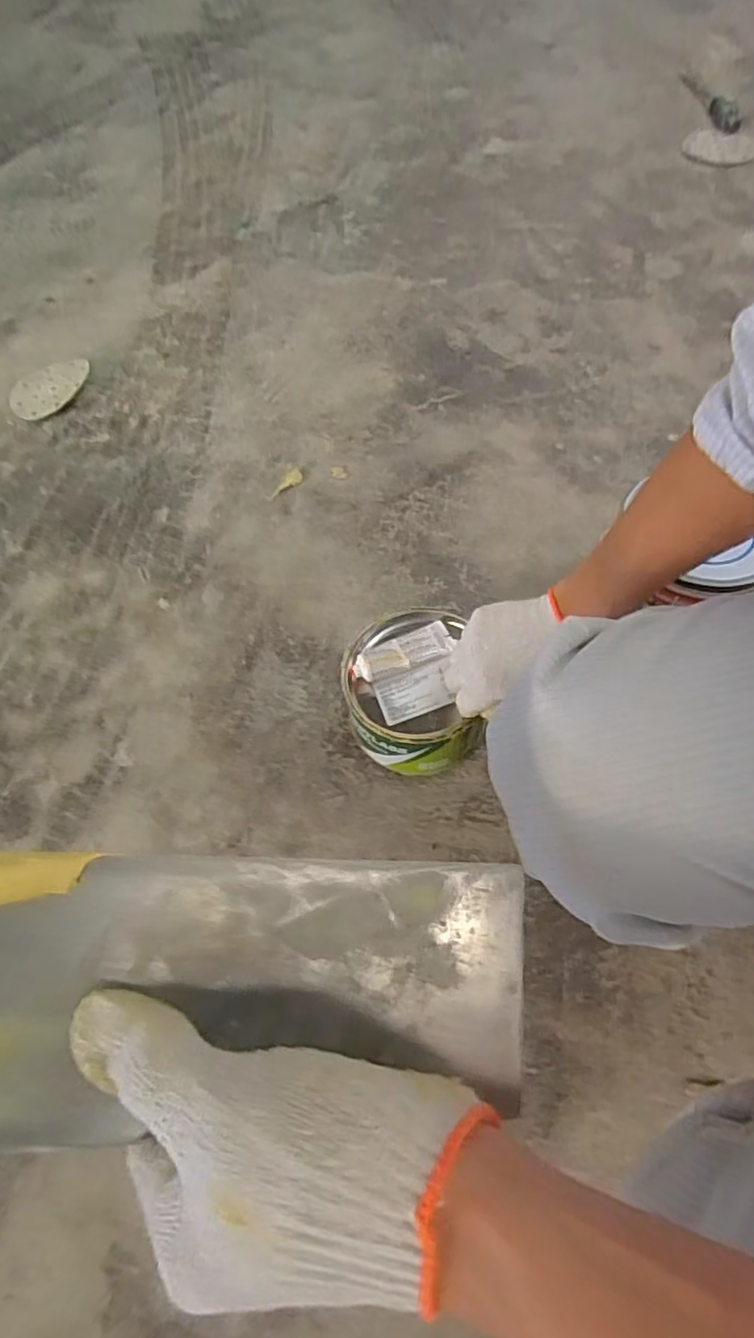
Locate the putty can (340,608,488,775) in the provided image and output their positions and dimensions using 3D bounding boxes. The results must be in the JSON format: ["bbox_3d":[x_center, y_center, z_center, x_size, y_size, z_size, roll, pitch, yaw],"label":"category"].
[{"bbox_3d":[0.032,0.027,0.640,0.131,0.105,0.150,-7,62,0],"label":"putty can"}]

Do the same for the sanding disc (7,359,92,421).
[{"bbox_3d":[-0.534,-0.465,0.985,0.112,0.017,0.142,36,71,20],"label":"sanding disc"}]

